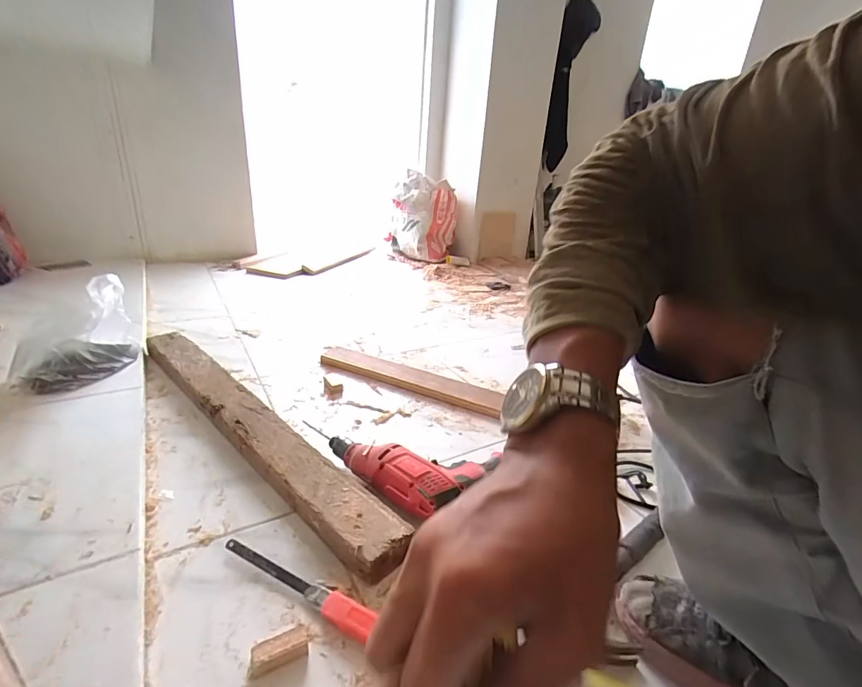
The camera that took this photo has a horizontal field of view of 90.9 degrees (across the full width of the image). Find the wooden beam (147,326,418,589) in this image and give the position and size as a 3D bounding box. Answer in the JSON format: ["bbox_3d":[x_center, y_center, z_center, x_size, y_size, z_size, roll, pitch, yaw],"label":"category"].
[{"bbox_3d":[-0.317,0.128,0.726,0.749,0.041,0.087,26,31,37],"label":"wooden beam"}]

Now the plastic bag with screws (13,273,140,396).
[{"bbox_3d":[-0.658,-0.021,0.793,0.081,0.181,0.194,13,26,15],"label":"plastic bag with screws"}]

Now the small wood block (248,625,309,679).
[{"bbox_3d":[-0.147,0.300,0.413,0.056,0.019,0.025,-10,29,-30],"label":"small wood block"}]

